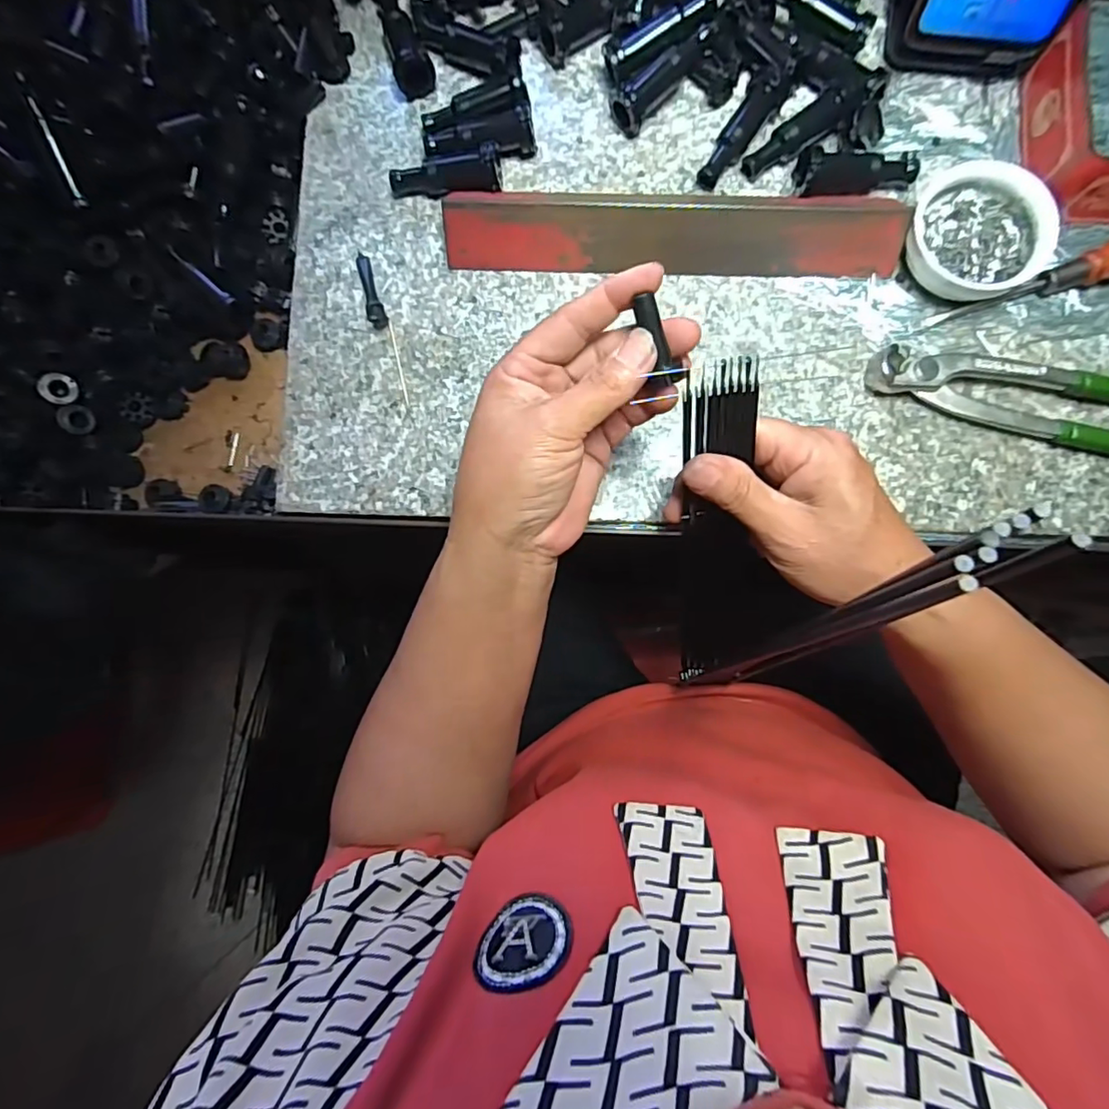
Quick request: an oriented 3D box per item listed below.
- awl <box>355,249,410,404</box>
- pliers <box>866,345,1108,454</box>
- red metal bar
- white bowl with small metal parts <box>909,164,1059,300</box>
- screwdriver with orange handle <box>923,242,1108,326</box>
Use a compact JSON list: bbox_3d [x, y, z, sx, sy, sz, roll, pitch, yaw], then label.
[{"bbox_3d":[-0.104,-0.138,0.348,0.011,0.009,0.097,-21,84,1],"label":"awl"},{"bbox_3d":[0.275,-0.084,0.315,0.196,0.017,0.042,13,85,4],"label":"pliers"},{"bbox_3d":[0.067,-0.187,0.334,0.258,0.027,0.036,2,84,3],"label":"red metal bar"},{"bbox_3d":[0.234,-0.177,0.322,0.071,0.024,0.064,43,88,6],"label":"white bowl with small metal parts"},{"bbox_3d":[0.282,-0.153,0.317,0.139,0.020,0.020,-18,84,1],"label":"screwdriver with orange handle"}]

